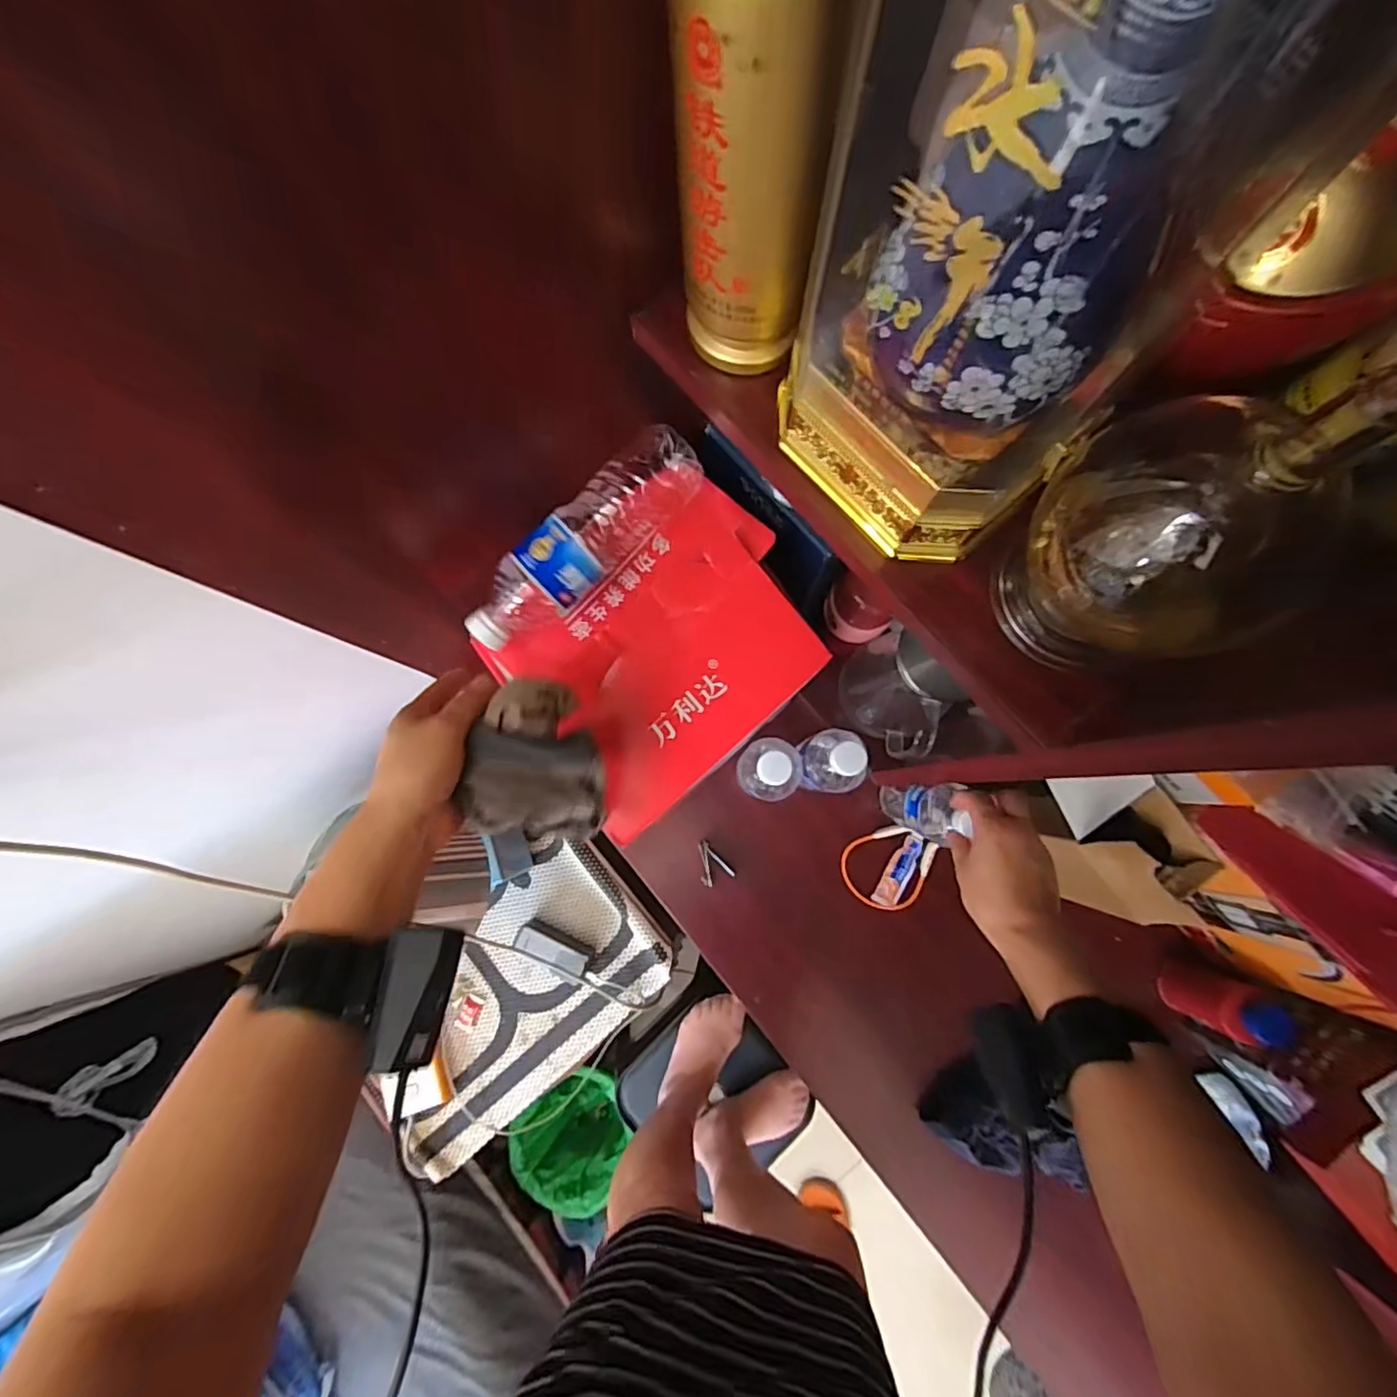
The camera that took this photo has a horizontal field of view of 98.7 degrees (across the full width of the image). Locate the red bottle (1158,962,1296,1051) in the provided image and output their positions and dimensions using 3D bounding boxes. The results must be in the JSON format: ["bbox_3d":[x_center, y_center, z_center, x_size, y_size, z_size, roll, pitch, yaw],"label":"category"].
[{"bbox_3d":[0.549,0.323,0.632,0.044,0.116,0.055,28,83,-26],"label":"red bottle"}]

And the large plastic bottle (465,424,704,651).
[{"bbox_3d":[-0.089,-0.124,0.481,0.058,0.051,0.223,42,85,7],"label":"large plastic bottle"}]

